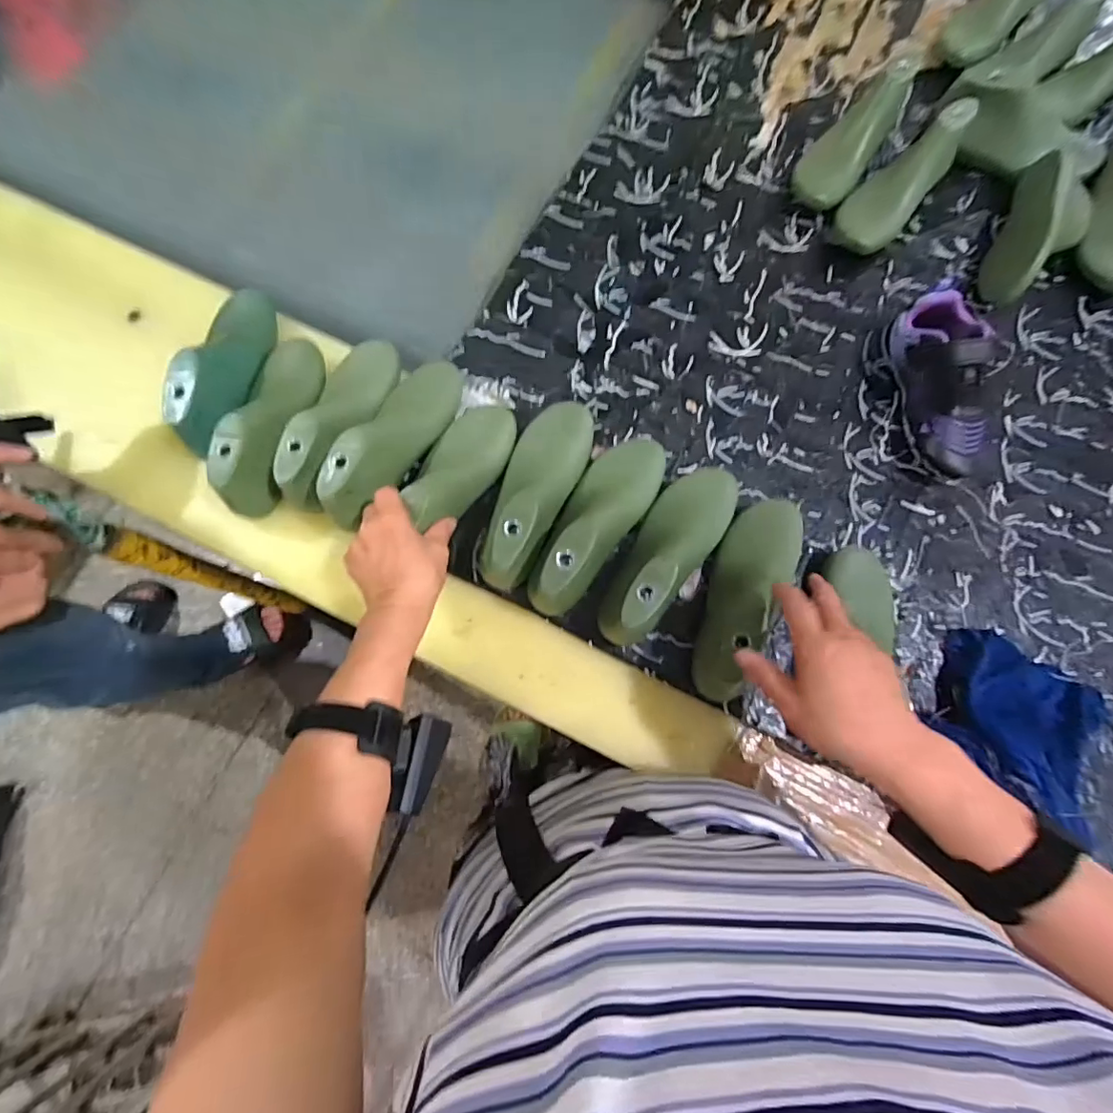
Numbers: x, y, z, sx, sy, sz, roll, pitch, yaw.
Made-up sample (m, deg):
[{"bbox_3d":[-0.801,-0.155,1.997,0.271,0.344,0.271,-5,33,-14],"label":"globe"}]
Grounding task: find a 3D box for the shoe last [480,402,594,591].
[{"bbox_3d":[-0.024,-0.069,0.526,0.069,0.087,0.199,24,76,6],"label":"shoe last"}]

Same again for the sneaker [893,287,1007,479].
[{"bbox_3d":[0.392,-0.175,0.558,0.073,0.078,0.190,2,75,0],"label":"sneaker"}]

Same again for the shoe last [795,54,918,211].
[{"bbox_3d":[0.348,-0.496,0.649,0.073,0.077,0.185,30,77,7],"label":"shoe last"}]

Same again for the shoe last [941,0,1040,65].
[{"bbox_3d":[0.568,-0.713,0.702,0.073,0.077,0.189,40,79,9],"label":"shoe last"}]

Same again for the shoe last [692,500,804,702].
[{"bbox_3d":[0.176,0.028,0.494,0.067,0.071,0.193,26,64,6],"label":"shoe last"}]

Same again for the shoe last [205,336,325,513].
[{"bbox_3d":[-0.293,-0.140,0.560,0.065,0.085,0.201,6,61,1],"label":"shoe last"}]

